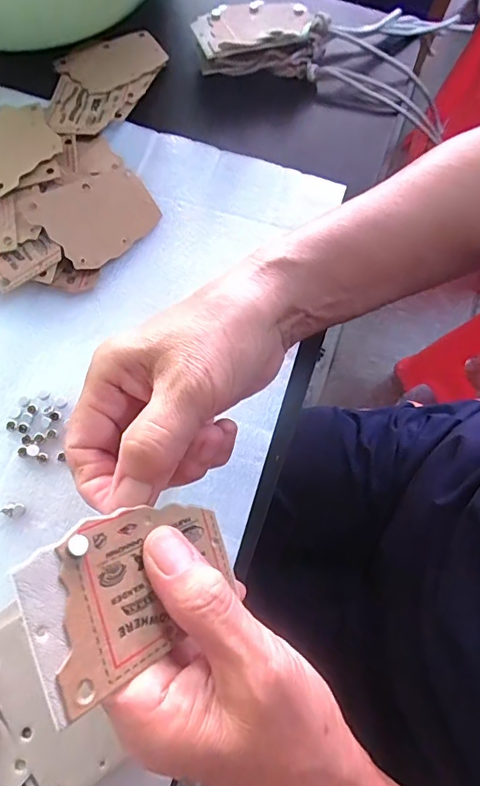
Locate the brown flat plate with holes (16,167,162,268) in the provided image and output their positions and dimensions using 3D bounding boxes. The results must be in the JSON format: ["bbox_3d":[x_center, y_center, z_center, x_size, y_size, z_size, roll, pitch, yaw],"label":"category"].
[{"bbox_3d":[-0.095,-0.119,0.306,0.074,0.006,0.063,-40,93,-22],"label":"brown flat plate with holes"}]

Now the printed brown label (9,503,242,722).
[{"bbox_3d":[-0.037,0.070,0.174,0.081,0.004,0.052,-15,84,-47],"label":"printed brown label"}]

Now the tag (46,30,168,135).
[{"bbox_3d":[-0.105,-0.234,0.350,0.071,0.004,0.125,17,65,8],"label":"tag"}]

